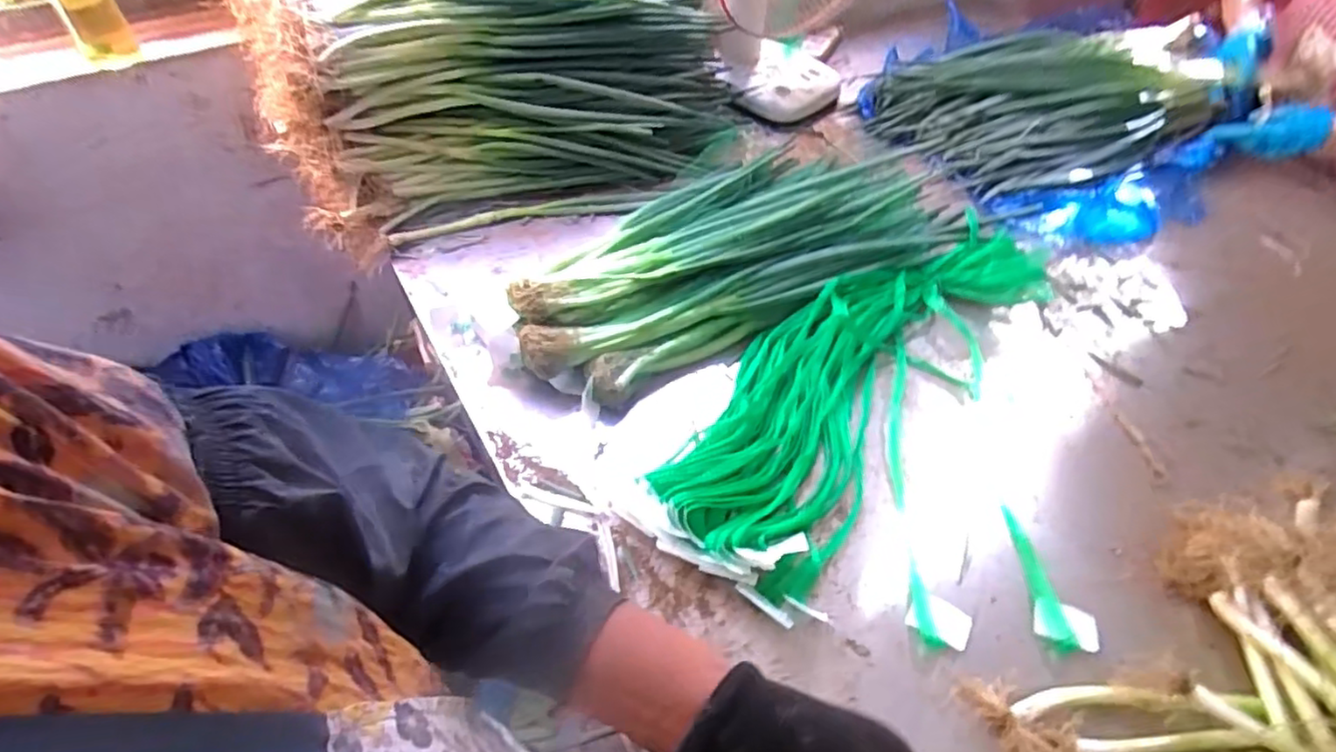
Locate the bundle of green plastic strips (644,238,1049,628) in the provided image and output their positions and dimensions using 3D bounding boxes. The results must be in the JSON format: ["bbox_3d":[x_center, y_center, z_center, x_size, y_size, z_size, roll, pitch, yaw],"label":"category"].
[{"bbox_3d":[0.235,-0.003,0.848,0.248,0.061,0.645,34,59,22],"label":"bundle of green plastic strips"}]

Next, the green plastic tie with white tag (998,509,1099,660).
[{"bbox_3d":[0.412,0.219,0.719,0.062,0.005,0.160,3,52,0],"label":"green plastic tie with white tag"}]

